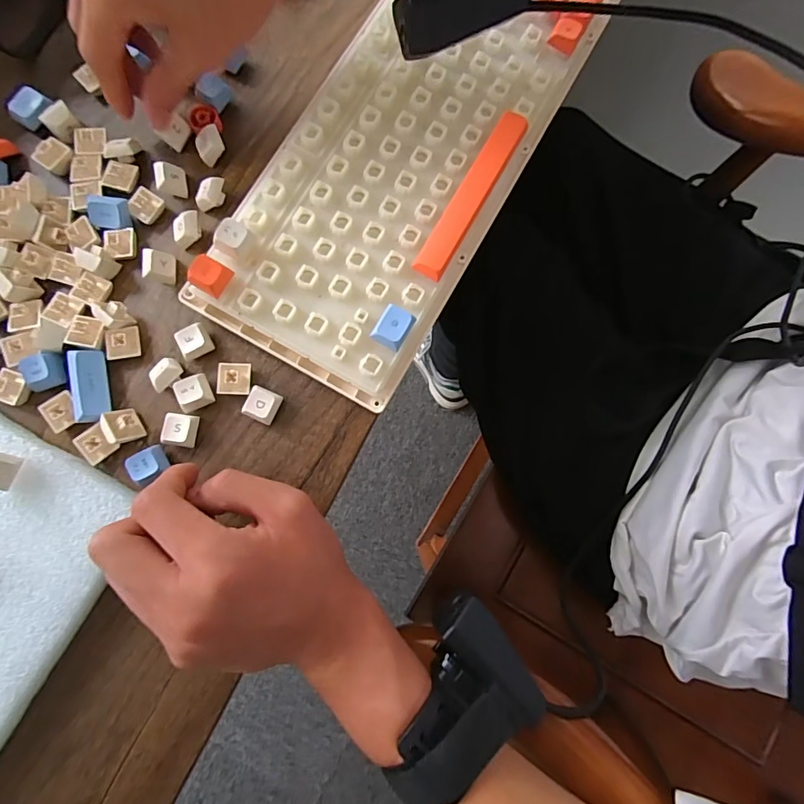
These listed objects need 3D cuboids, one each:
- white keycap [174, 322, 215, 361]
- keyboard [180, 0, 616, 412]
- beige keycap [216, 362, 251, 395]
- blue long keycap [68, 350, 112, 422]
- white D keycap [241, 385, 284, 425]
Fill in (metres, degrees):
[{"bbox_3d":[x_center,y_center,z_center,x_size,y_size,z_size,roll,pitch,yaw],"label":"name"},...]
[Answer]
[{"bbox_3d":[-0.120,-0.035,0.270,0.018,0.007,0.018,-26,81,-6],"label":"white keycap"},{"bbox_3d":[0.001,-0.161,0.288,0.139,0.031,0.310,28,80,4],"label":"keyboard"},{"bbox_3d":[-0.097,-0.014,0.268,0.017,0.008,0.019,-1,80,-1],"label":"beige keycap"},{"bbox_3d":[-0.177,-0.009,0.263,0.019,0.009,0.041,-11,80,-3],"label":"blue long keycap"},{"bbox_3d":[-0.080,0.002,0.267,0.019,0.011,0.018,21,80,3],"label":"white D keycap"}]

